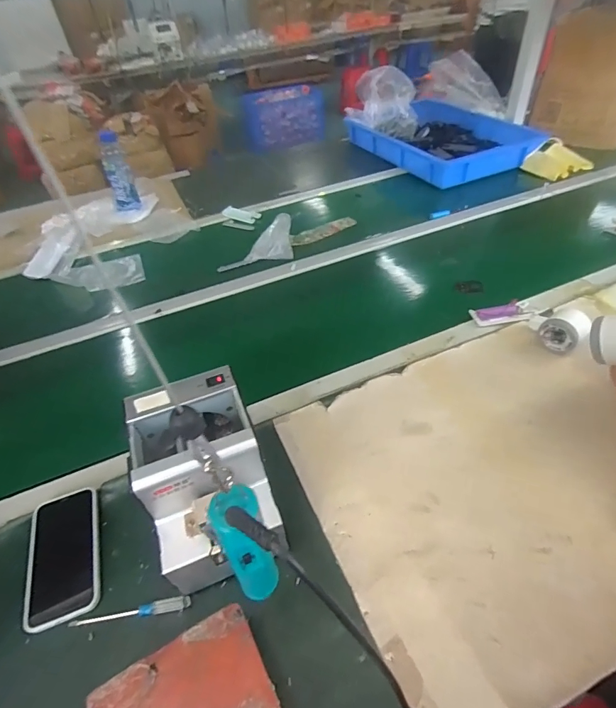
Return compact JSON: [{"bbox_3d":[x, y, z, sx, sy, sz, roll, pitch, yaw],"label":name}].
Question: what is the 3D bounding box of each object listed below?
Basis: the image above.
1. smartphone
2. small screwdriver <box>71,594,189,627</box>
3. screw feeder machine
[{"bbox_3d":[-0.283,0.232,0.468,0.074,0.017,0.144,-18,45,-12],"label":"smartphone"},{"bbox_3d":[-0.186,0.274,0.424,0.124,0.010,0.013,-9,43,-3],"label":"small screwdriver"},{"bbox_3d":[-0.112,0.139,0.449,0.122,0.150,0.168,-19,45,-13],"label":"screw feeder machine"}]

